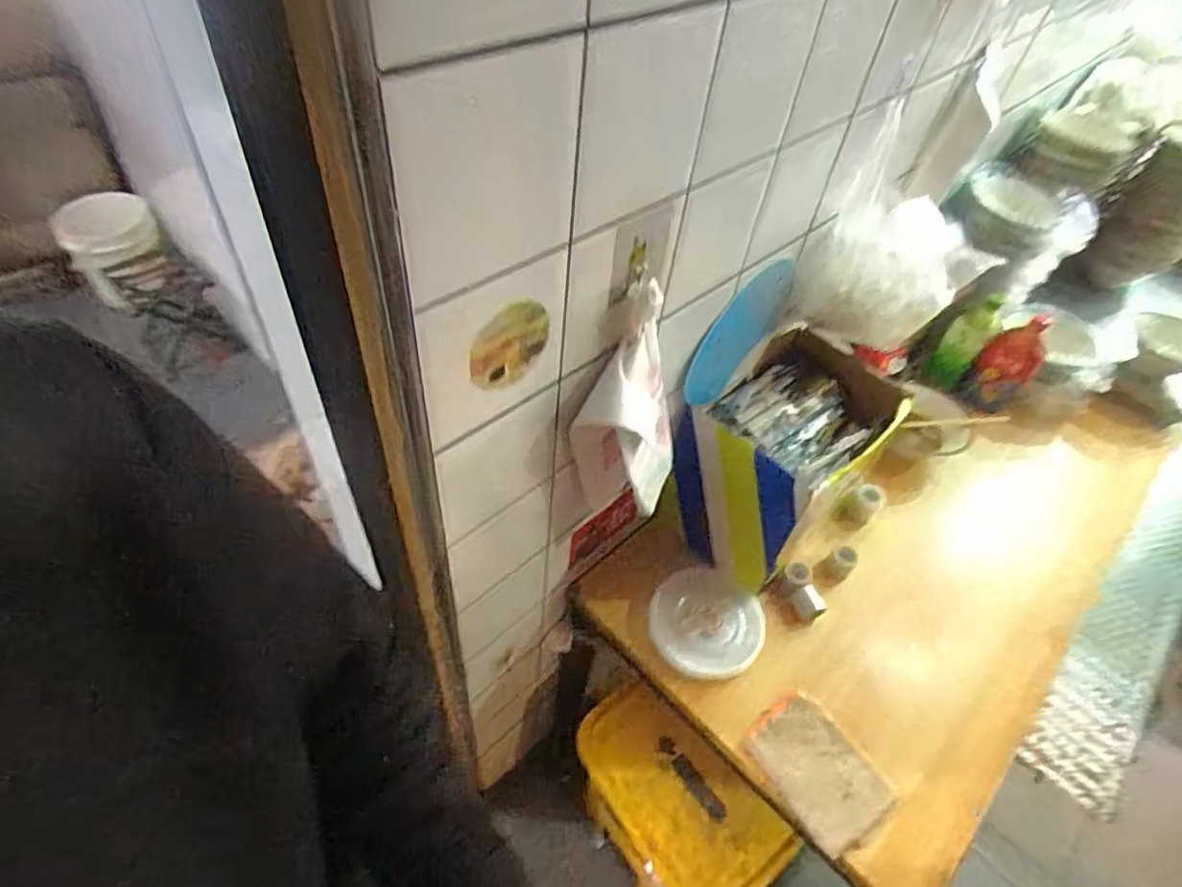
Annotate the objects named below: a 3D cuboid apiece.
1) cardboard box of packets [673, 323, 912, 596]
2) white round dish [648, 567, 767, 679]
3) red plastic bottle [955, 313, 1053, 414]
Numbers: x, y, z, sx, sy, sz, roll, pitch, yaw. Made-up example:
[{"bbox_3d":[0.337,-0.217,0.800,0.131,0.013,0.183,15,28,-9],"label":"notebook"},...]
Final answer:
[{"bbox_3d":[0.289,0.018,0.999,0.322,0.224,0.224,-32,59,-29],"label":"cardboard box of packets"},{"bbox_3d":[0.171,0.267,0.958,0.160,0.012,0.150,36,78,20],"label":"white round dish"},{"bbox_3d":[0.833,-0.157,1.287,0.062,0.193,0.100,-33,60,-30],"label":"red plastic bottle"}]

